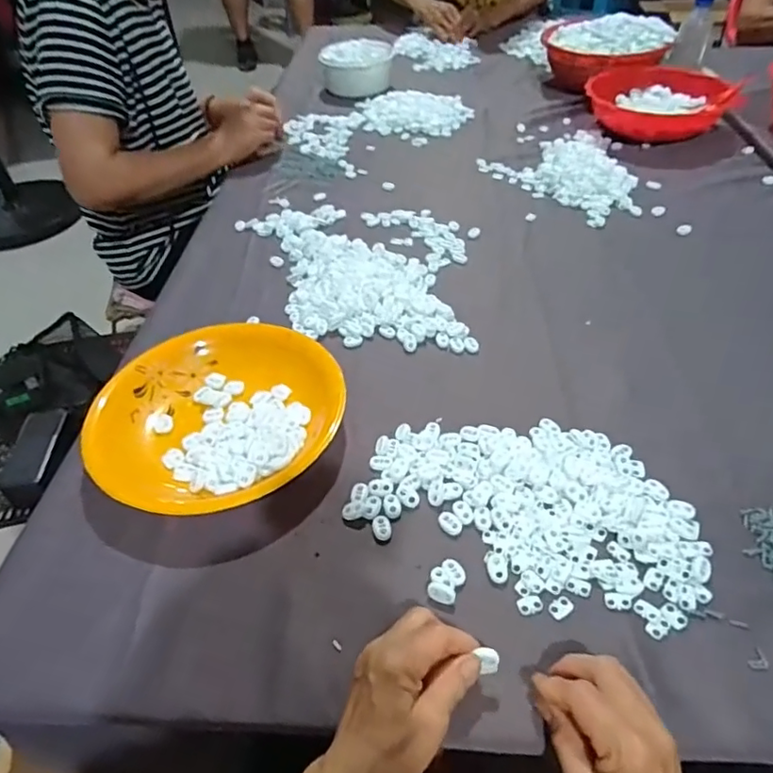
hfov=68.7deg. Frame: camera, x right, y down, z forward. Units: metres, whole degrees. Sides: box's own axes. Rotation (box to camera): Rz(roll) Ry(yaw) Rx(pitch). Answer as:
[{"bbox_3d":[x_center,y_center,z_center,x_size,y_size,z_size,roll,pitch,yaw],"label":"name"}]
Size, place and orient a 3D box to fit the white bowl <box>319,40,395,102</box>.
[{"bbox_3d":[-0.063,-0.715,1.268,0.149,0.086,0.147,-2,43,2],"label":"white bowl"}]

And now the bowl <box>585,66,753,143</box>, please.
[{"bbox_3d":[0.508,-0.522,1.055,0.268,0.073,0.239,14,46,19],"label":"bowl"}]

